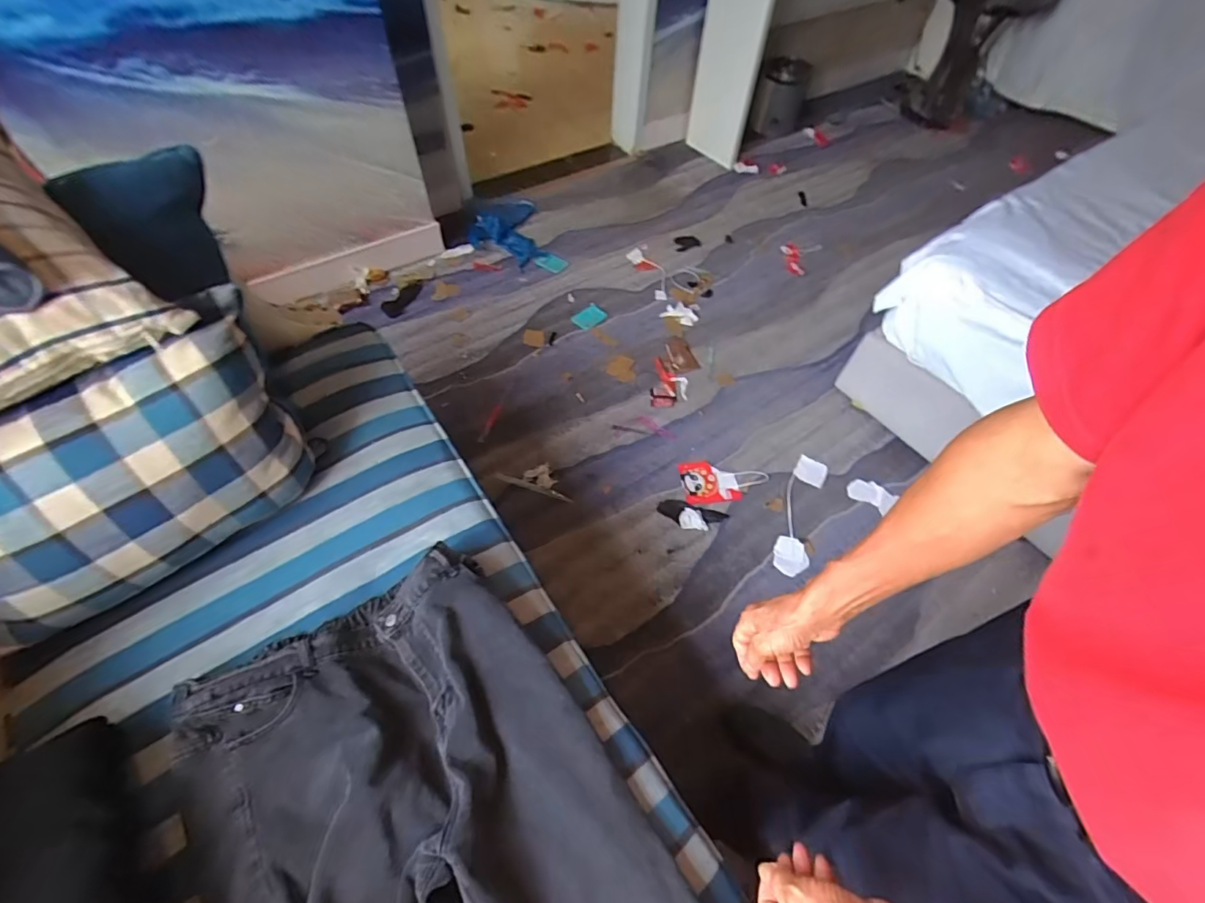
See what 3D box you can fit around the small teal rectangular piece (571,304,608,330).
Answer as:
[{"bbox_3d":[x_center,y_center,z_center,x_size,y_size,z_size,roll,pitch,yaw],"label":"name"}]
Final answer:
[{"bbox_3d":[-0.041,-0.444,1.668,0.110,0.011,0.077,-36,65,-24],"label":"small teal rectangular piece"}]

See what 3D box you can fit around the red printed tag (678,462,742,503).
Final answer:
[{"bbox_3d":[0.288,0.079,1.365,0.151,0.008,0.127,-4,56,-6],"label":"red printed tag"}]

